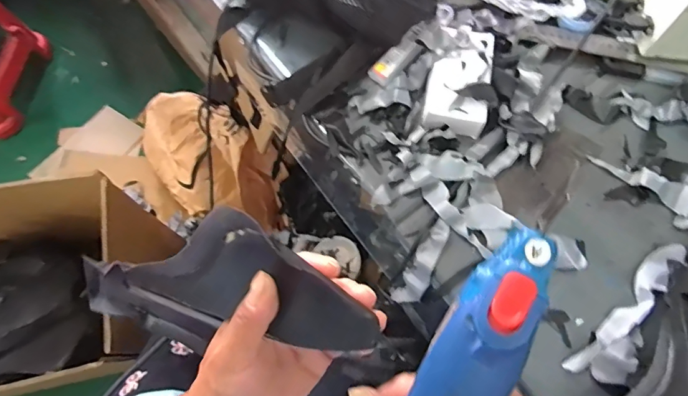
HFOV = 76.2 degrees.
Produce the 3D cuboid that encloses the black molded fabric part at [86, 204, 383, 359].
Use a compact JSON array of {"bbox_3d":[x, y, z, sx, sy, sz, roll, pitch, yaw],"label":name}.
[{"bbox_3d":[-0.089,0.064,0.288,0.218,0.077,0.067,-15,65,37],"label":"black molded fabric part"}]

